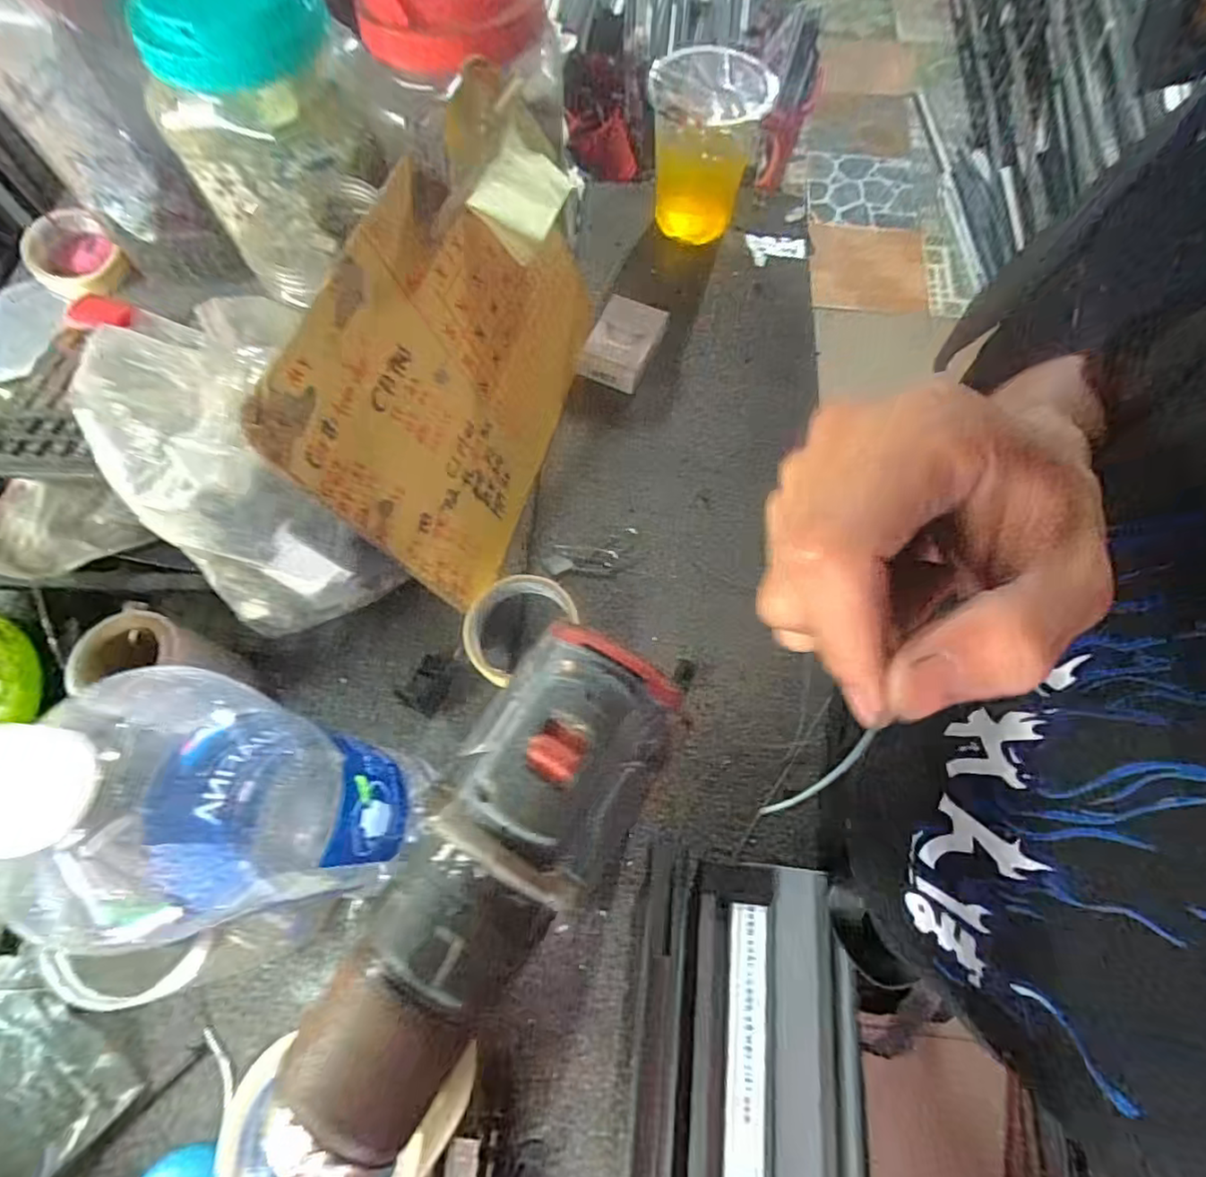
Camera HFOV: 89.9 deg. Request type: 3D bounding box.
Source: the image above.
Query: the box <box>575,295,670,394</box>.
[{"bbox_3d":[0.020,-0.239,0.593,0.060,0.027,0.096,24,69,10],"label":"box"}]

